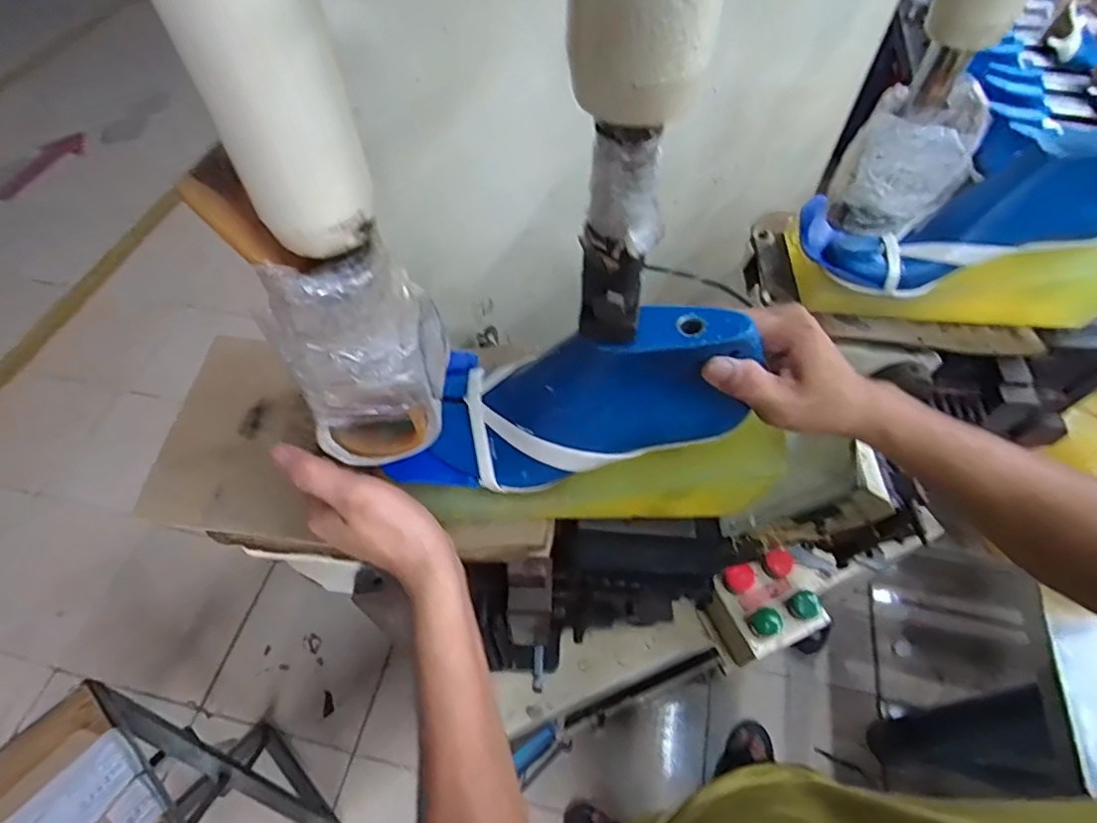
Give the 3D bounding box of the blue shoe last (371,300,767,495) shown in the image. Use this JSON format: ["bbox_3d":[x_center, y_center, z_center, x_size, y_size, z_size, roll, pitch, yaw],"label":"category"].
[{"bbox_3d":[0.018,-0.019,0.414,0.249,0.104,0.110,-17,52,25],"label":"blue shoe last"}]

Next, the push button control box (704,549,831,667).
[{"bbox_3d":[0.299,0.270,0.792,0.125,0.084,0.118,-19,58,-12],"label":"push button control box"}]

